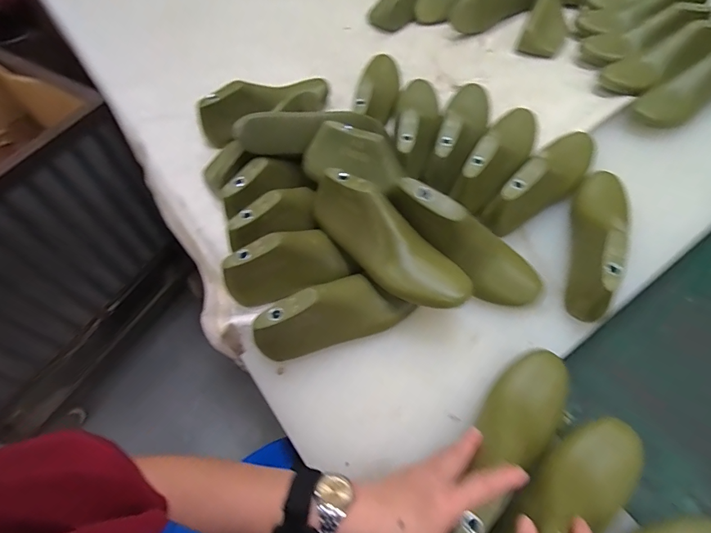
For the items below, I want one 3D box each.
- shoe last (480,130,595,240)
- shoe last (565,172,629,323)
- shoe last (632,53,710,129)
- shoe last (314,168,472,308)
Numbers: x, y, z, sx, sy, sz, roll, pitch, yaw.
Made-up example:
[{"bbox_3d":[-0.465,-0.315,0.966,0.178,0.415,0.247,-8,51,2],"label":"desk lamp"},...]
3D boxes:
[{"bbox_3d":[0.281,-0.136,0.581,0.079,0.086,0.240,38,69,22],"label":"shoe last"},{"bbox_3d":[0.329,-0.042,0.530,0.063,0.096,0.238,14,62,11],"label":"shoe last"},{"bbox_3d":[0.562,-0.306,0.661,0.200,0.071,0.078,-34,64,-15],"label":"shoe last"},{"bbox_3d":[0.033,-0.032,0.481,0.226,0.068,0.072,38,69,22],"label":"shoe last"}]

